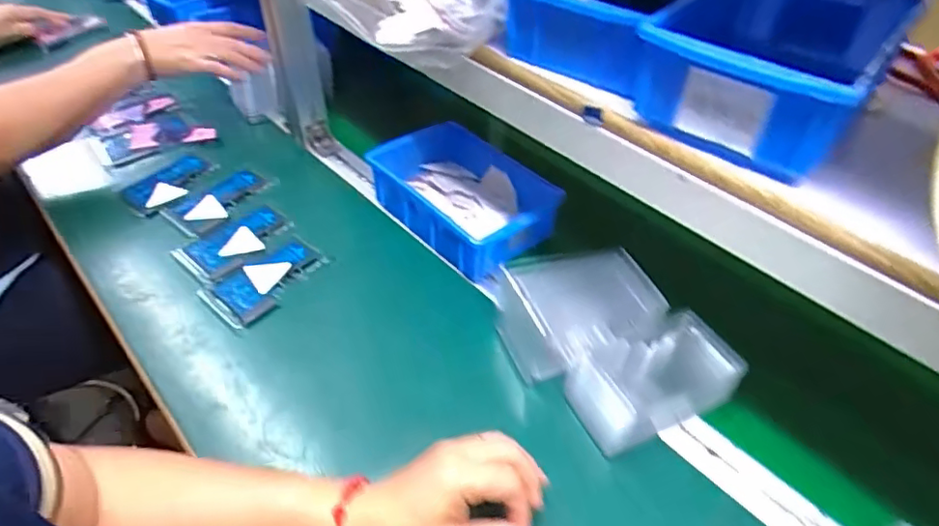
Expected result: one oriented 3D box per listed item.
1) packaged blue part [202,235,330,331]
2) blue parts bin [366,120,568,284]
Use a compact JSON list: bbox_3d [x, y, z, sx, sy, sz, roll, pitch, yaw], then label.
[{"bbox_3d":[-0.211,0.015,0.600,0.072,0.014,0.110,32,51,27],"label":"packaged blue part"},{"bbox_3d":[-0.004,-0.071,0.665,0.135,0.075,0.201,-31,53,-30],"label":"blue parts bin"}]

